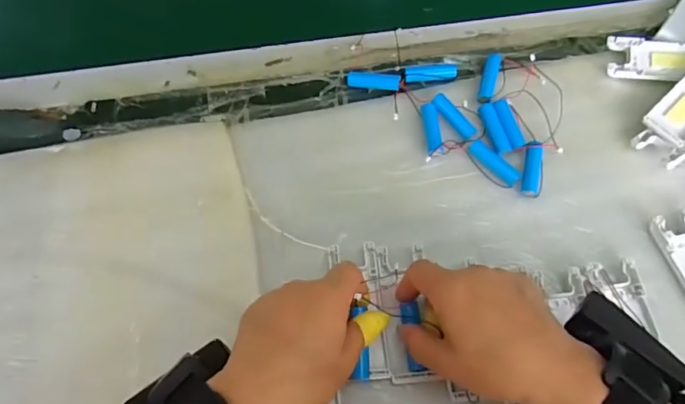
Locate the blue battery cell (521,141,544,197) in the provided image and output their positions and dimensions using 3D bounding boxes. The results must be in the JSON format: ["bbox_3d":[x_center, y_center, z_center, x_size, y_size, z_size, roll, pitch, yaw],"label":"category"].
[{"bbox_3d":[0.167,-0.029,0.430,0.016,0.010,0.052,13,66,5],"label":"blue battery cell"}]

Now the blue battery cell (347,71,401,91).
[{"bbox_3d":[0.030,-0.116,0.469,0.050,0.011,0.012,8,66,3],"label":"blue battery cell"}]

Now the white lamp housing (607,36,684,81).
[{"bbox_3d":[0.299,-0.134,0.464,0.088,0.017,0.045,11,66,5],"label":"white lamp housing"}]

